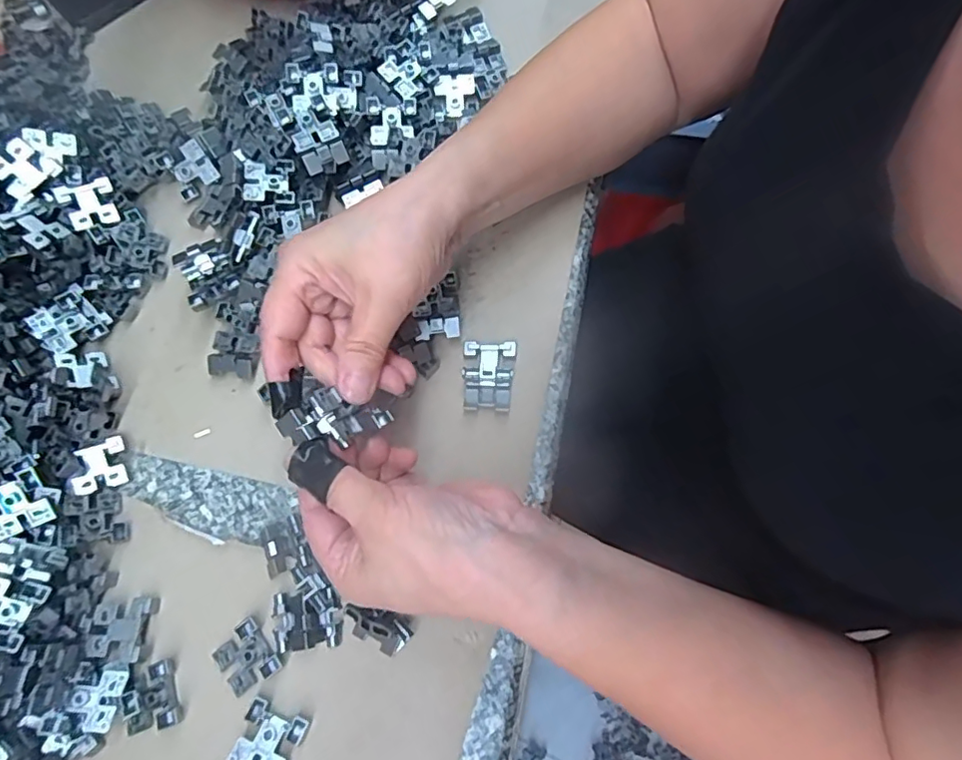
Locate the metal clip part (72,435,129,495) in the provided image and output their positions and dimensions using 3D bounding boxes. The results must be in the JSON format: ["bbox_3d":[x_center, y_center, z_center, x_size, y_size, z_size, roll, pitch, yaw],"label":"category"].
[{"bbox_3d":[-0.222,0.049,0.335,0.026,0.006,0.030,-8,91,-25],"label":"metal clip part"}]

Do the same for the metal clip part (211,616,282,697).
[{"bbox_3d":[-0.127,0.150,0.310,0.029,0.006,0.032,-40,78,-10],"label":"metal clip part"}]

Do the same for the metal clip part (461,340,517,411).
[{"bbox_3d":[0.004,-0.003,0.350,0.030,0.010,0.042,2,74,1],"label":"metal clip part"}]

